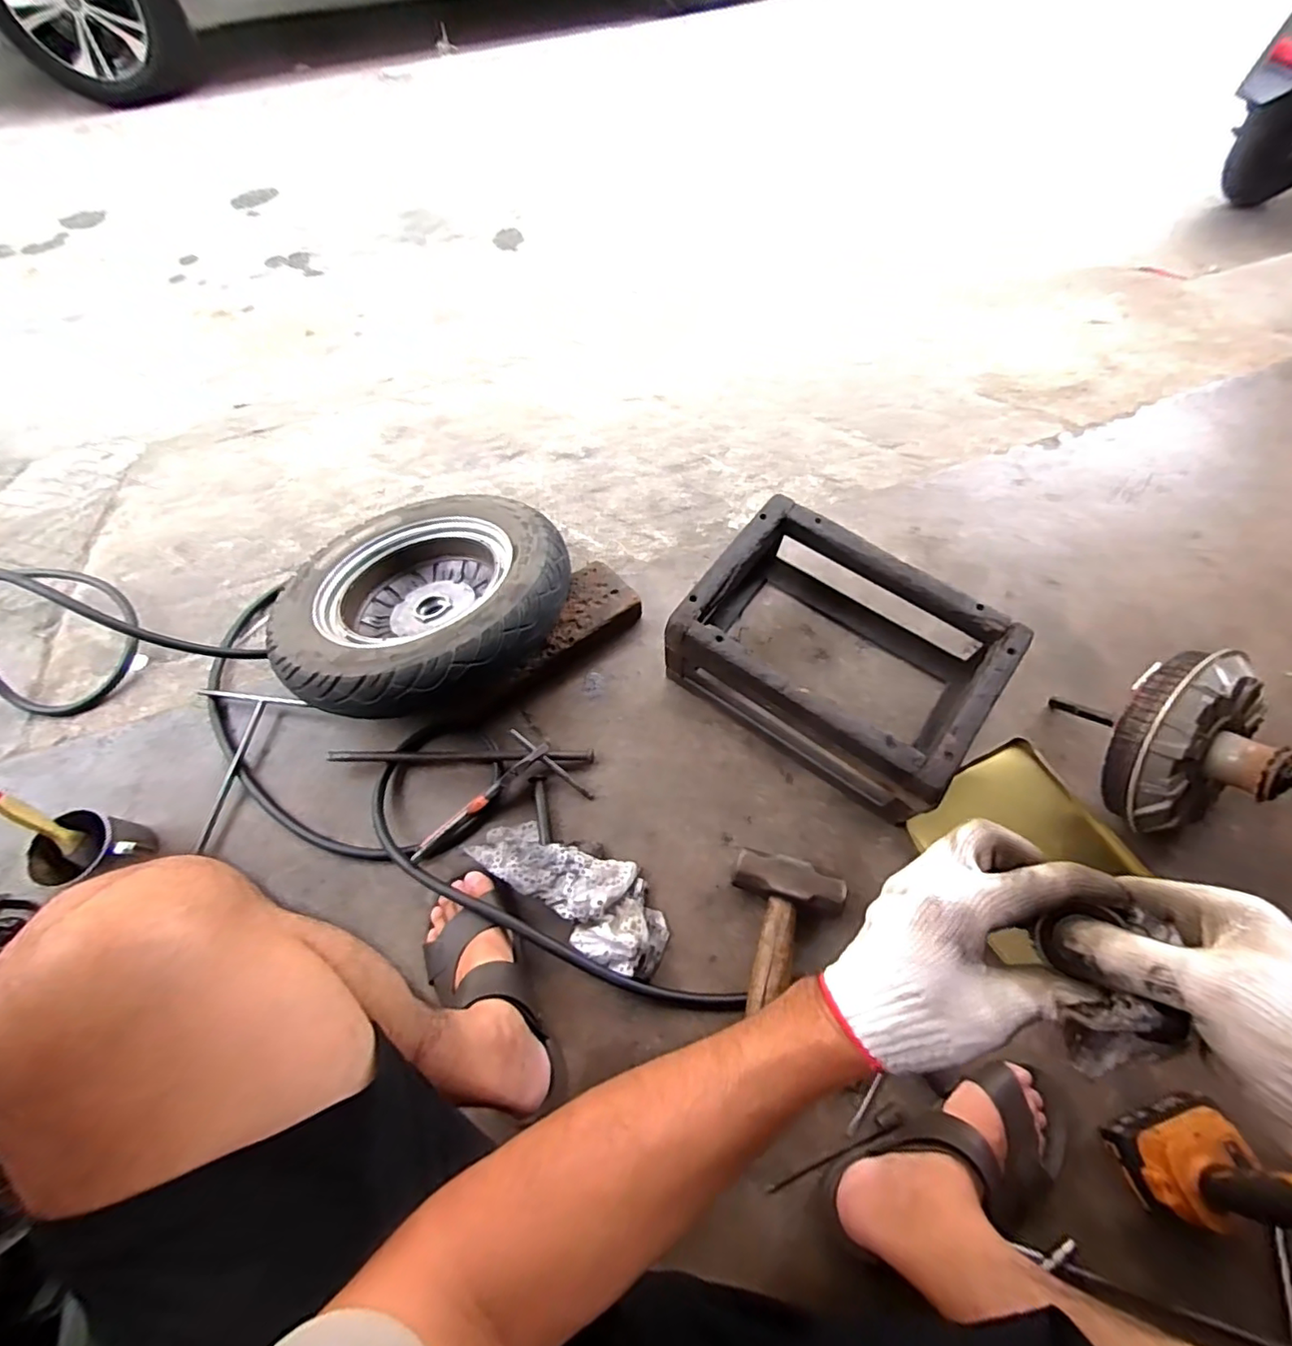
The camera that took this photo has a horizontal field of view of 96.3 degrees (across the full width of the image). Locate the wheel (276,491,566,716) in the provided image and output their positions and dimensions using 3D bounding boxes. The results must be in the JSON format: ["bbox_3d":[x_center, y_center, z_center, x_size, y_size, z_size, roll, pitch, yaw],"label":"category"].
[{"bbox_3d":[-0.296,-0.093,0.789,0.381,0.105,0.381,-6,46,7],"label":"wheel"}]

